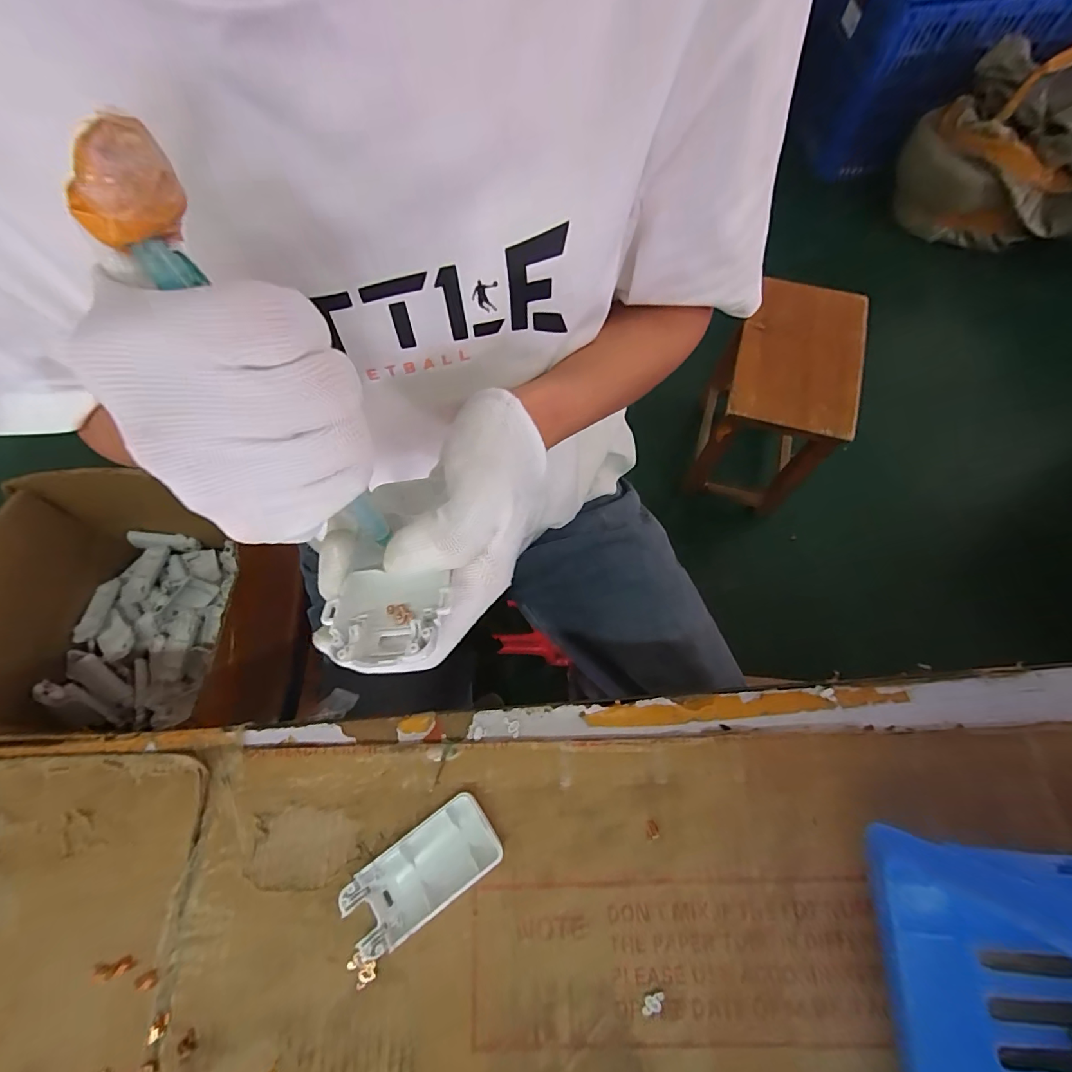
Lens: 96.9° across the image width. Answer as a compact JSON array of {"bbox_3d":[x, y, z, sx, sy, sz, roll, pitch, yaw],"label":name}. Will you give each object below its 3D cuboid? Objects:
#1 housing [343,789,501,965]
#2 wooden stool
[{"bbox_3d":[-0.069,0.207,0.294,0.093,0.013,0.045,-34,71,-12],"label":"housing"},{"bbox_3d":[0.468,-0.261,0.964,0.210,0.323,0.290,14,71,7],"label":"wooden stool"}]

